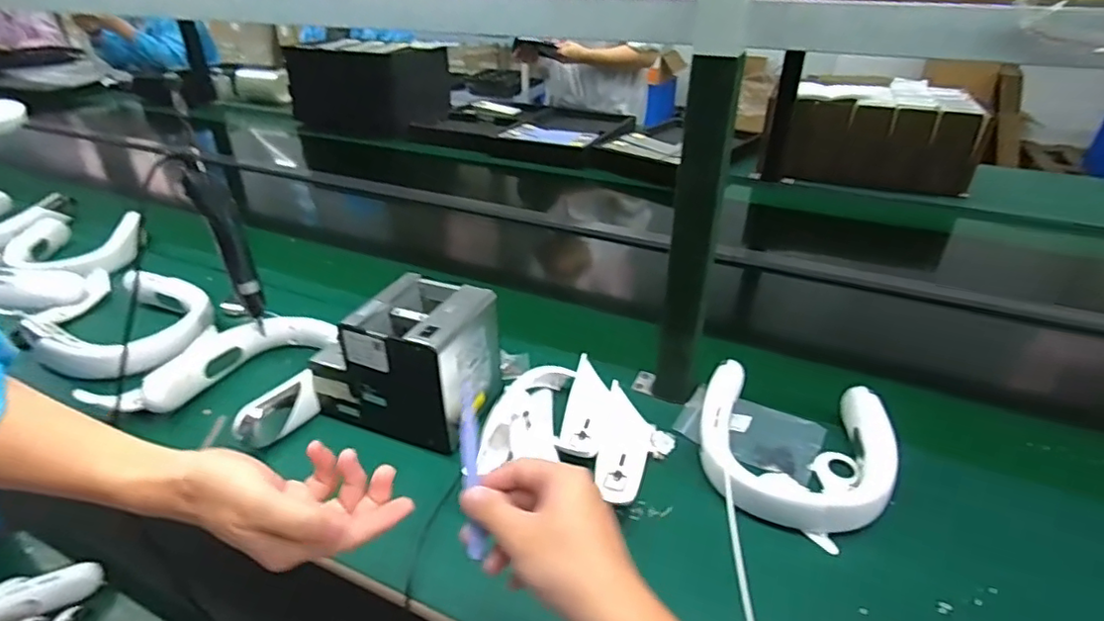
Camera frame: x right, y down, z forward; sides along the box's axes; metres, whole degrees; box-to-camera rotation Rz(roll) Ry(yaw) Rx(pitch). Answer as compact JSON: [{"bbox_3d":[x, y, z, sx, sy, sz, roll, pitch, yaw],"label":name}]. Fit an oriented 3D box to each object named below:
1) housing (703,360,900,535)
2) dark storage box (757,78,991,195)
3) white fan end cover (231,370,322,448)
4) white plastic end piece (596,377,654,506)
[{"bbox_3d":[0.254,0.143,0.612,0.190,0.048,0.193,12,34,18],"label":"housing"},{"bbox_3d":[0.779,-0.453,1.449,0.470,0.205,0.281,11,34,16],"label":"dark storage box"},{"bbox_3d":[-0.310,0.115,0.651,0.024,0.047,0.096,22,38,31],"label":"white fan end cover"},{"bbox_3d":[0.080,0.143,0.632,0.054,0.024,0.148,7,33,11],"label":"white plastic end piece"}]

